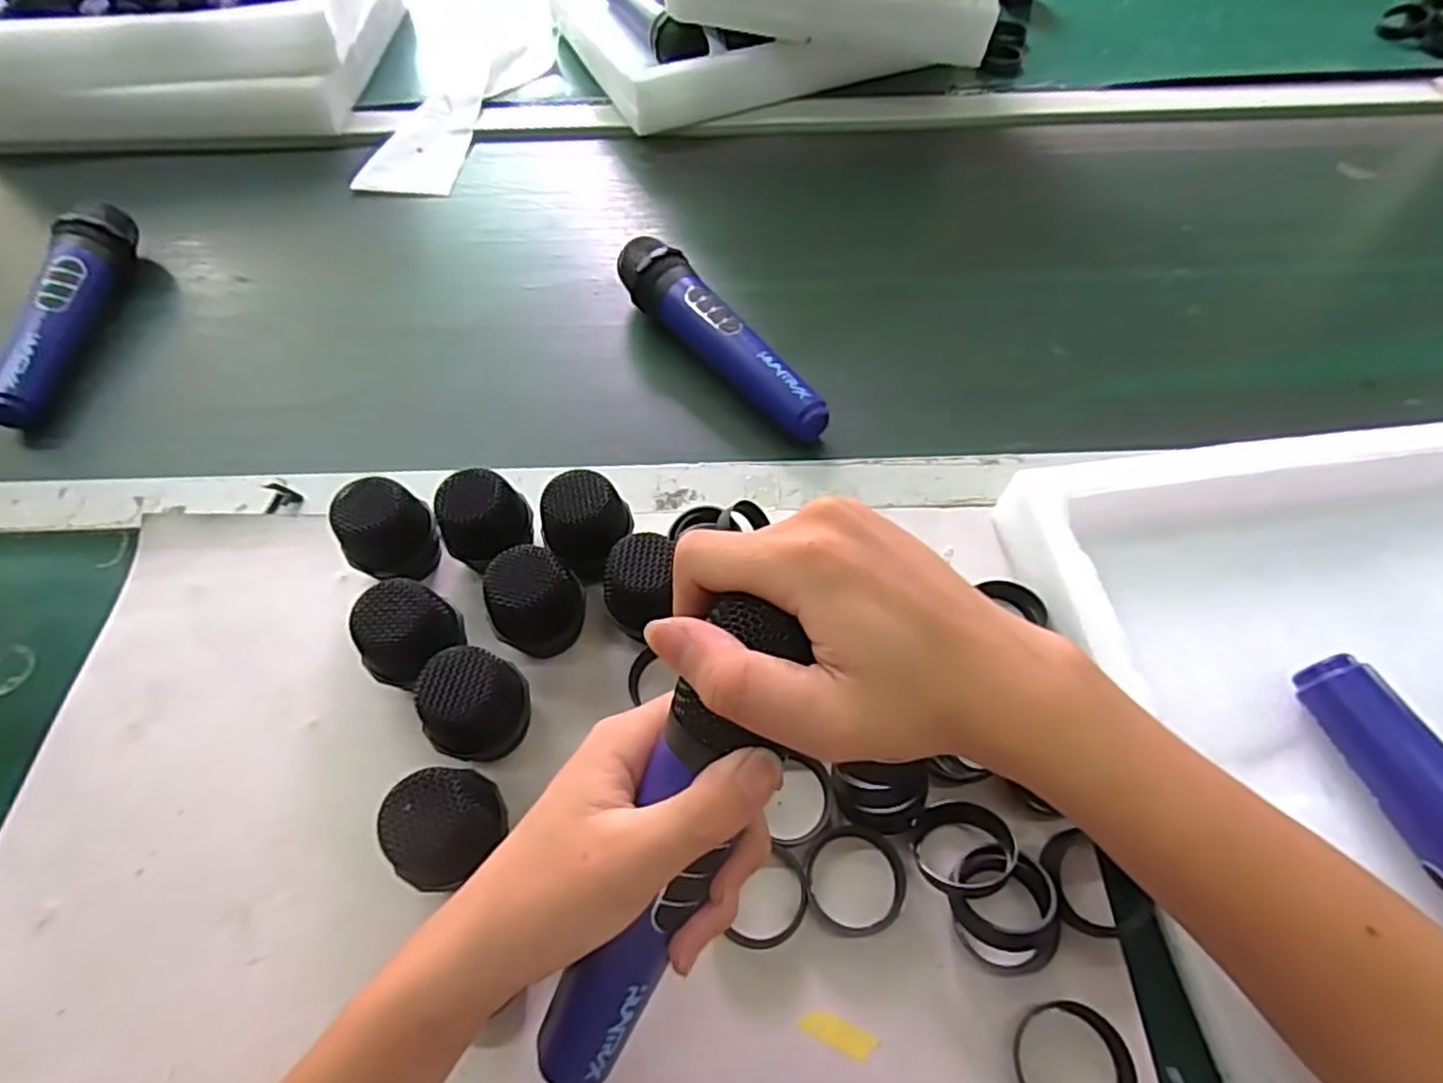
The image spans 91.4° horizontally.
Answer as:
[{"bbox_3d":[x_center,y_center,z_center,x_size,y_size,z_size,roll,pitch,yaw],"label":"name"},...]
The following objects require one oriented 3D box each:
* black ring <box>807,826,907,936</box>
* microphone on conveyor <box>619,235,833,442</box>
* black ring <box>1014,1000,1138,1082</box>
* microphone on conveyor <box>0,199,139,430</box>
[{"bbox_3d":[0.060,0.151,0.315,0.045,0.010,0.044,0,58,1],"label":"black ring"},{"bbox_3d":[-0.002,-0.139,0.484,0.044,0.052,0.202,-34,63,-18],"label":"microphone on conveyor"},{"bbox_3d":[0.140,0.207,0.276,0.043,0.013,0.046,0,58,1],"label":"black ring"},{"bbox_3d":[-0.465,-0.169,0.501,0.035,0.047,0.197,-5,58,-2],"label":"microphone on conveyor"}]

